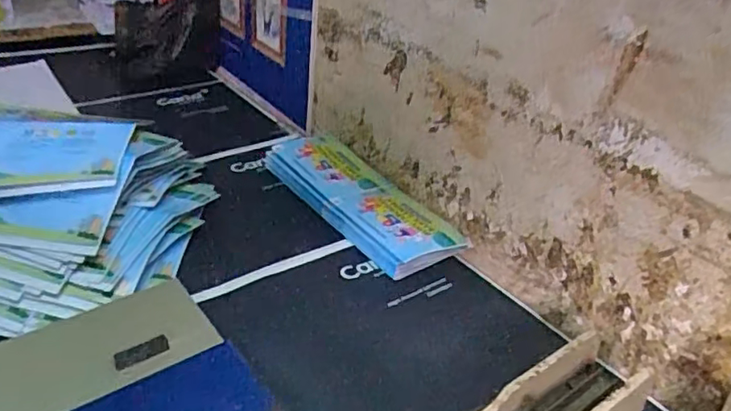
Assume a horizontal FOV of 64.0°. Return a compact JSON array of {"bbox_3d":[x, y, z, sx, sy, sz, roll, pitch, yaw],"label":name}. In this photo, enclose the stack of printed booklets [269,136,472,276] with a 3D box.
[{"bbox_3d":[-0.017,-0.012,0.797,0.124,0.042,0.329,-17,39,-33],"label":"stack of printed booklets"}]

